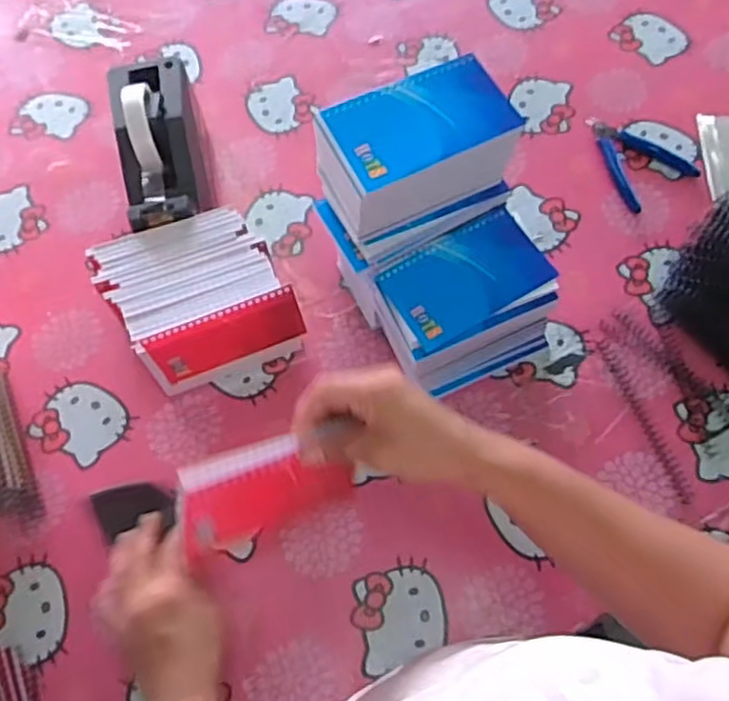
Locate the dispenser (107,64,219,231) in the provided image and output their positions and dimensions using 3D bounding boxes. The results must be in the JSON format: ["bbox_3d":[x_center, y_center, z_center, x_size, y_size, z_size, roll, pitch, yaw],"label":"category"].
[{"bbox_3d":[-0.197,-0.189,0.677,0.079,0.123,0.191,-14,65,-4],"label":"dispenser"}]

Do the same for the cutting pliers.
[{"bbox_3d":[0.289,-0.203,0.714,0.085,0.008,0.121,-17,66,-5],"label":"cutting pliers"}]

